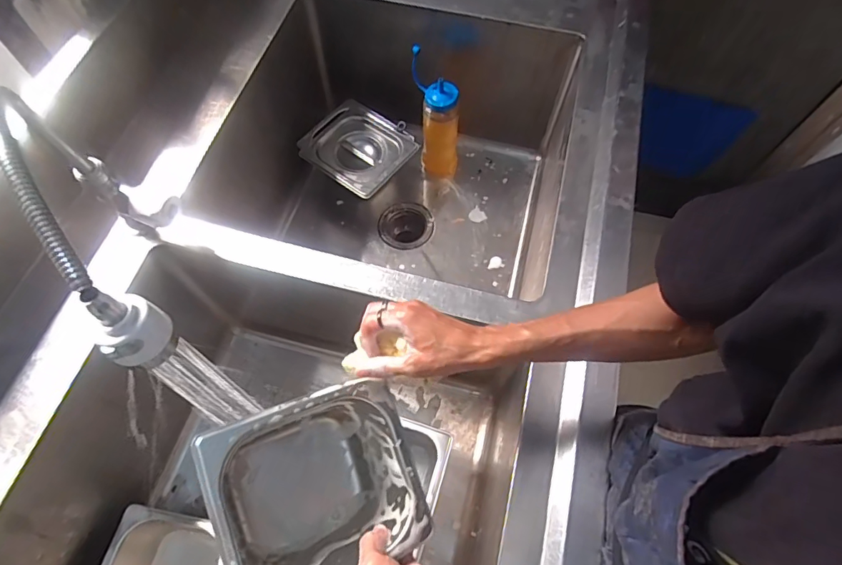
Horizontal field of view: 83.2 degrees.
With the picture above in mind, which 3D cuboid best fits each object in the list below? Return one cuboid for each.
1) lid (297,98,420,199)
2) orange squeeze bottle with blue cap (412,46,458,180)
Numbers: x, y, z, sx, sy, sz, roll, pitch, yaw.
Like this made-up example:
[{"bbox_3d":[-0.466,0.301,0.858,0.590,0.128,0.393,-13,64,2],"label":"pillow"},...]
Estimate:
[{"bbox_3d":[-0.121,-0.268,0.921,0.196,0.020,0.179,37,71,16],"label":"lid"},{"bbox_3d":[0.032,-0.319,0.925,0.084,0.252,0.083,0,65,-1],"label":"orange squeeze bottle with blue cap"}]

